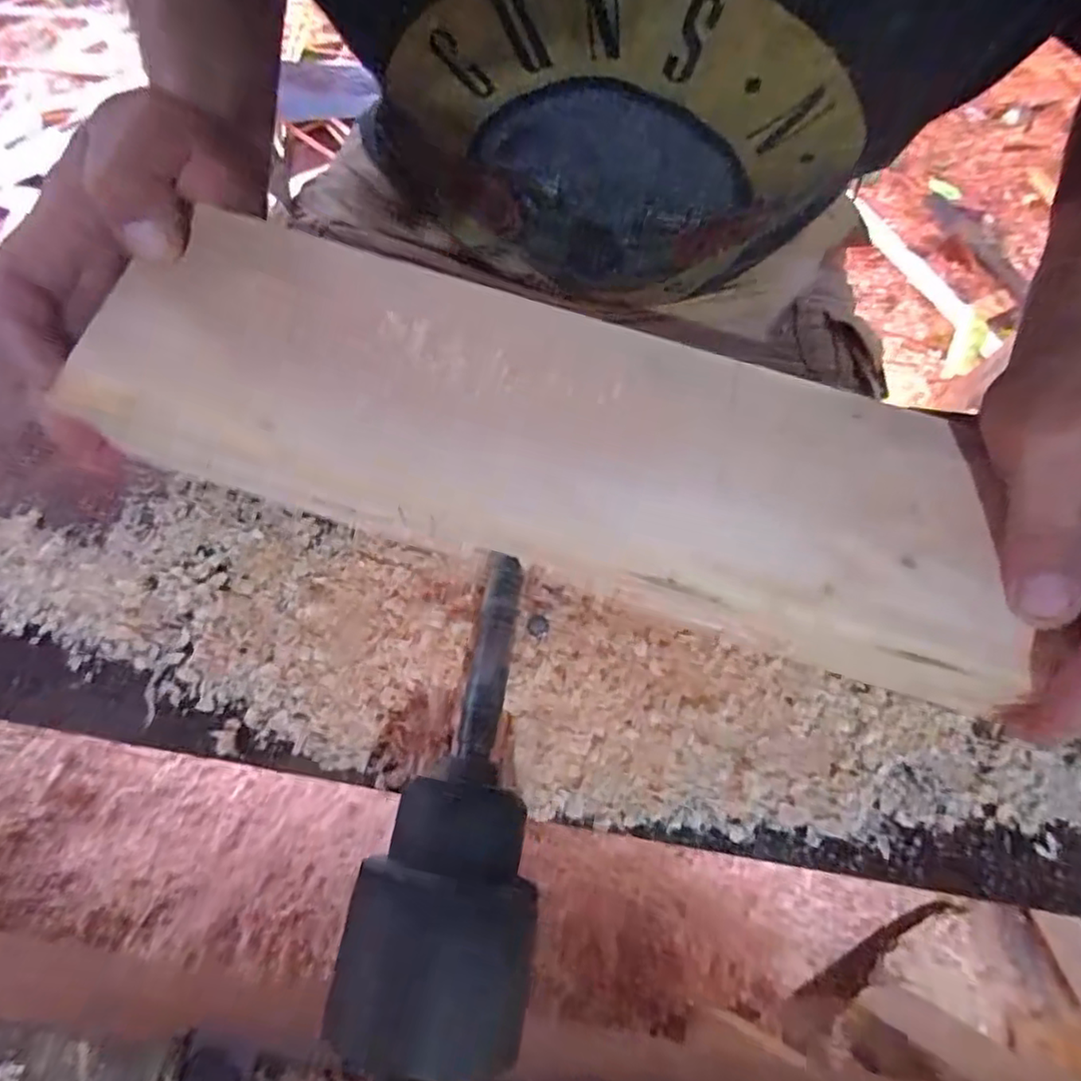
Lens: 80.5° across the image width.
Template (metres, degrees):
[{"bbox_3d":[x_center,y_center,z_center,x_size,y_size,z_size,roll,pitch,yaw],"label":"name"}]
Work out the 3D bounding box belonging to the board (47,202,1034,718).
[{"bbox_3d":[0.004,-0.040,0.265,0.358,0.035,0.114,17,69,2],"label":"board"}]

